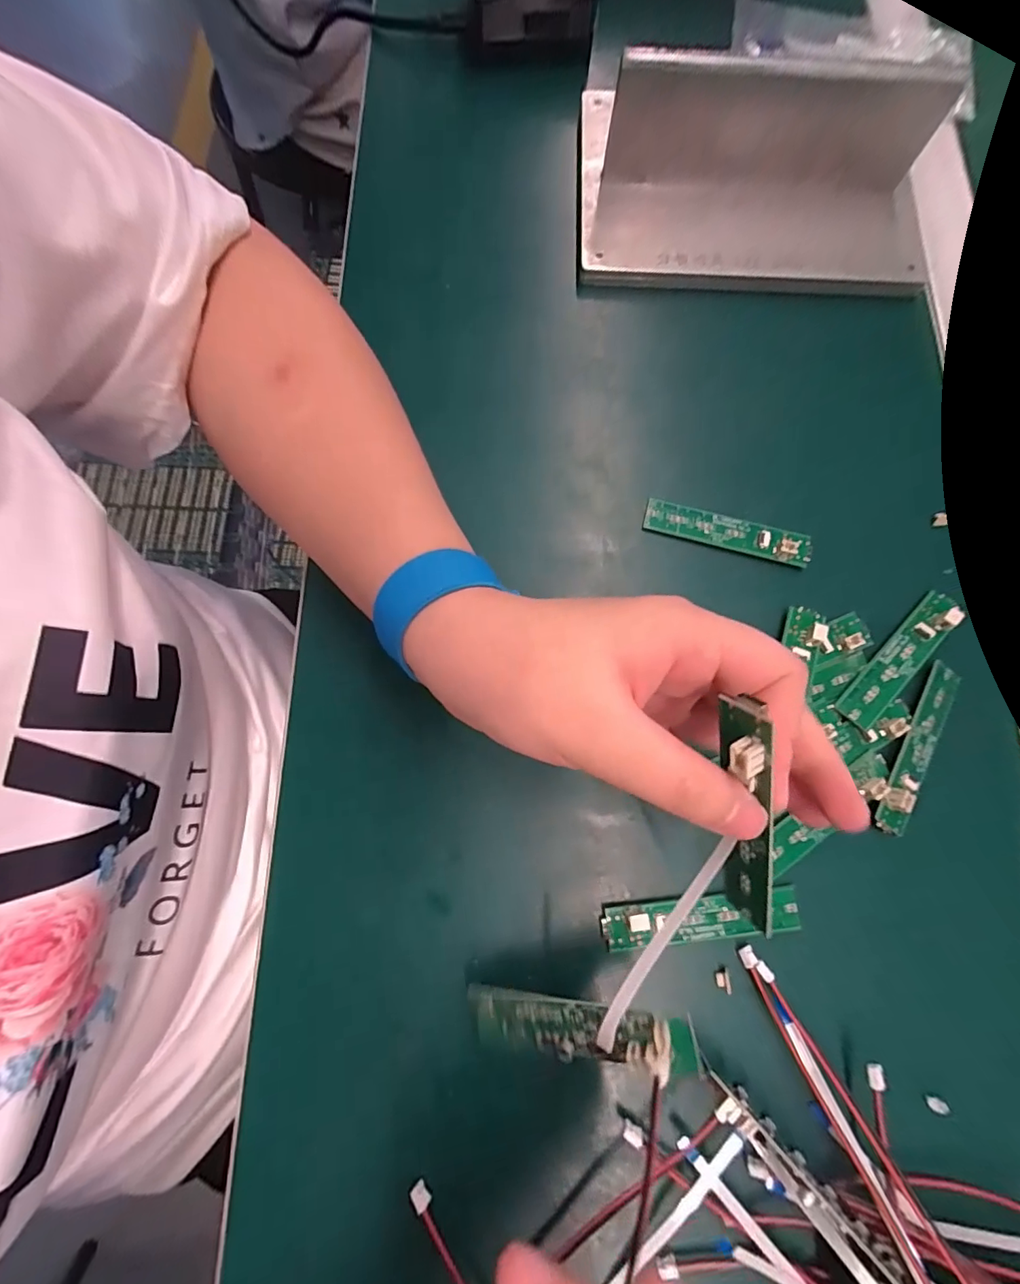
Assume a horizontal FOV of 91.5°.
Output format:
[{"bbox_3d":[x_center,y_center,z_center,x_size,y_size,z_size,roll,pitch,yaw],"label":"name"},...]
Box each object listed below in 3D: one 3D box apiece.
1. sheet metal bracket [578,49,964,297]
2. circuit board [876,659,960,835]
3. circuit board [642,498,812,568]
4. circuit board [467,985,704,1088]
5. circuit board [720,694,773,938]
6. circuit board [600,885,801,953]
[{"bbox_3d":[0.136,-0.249,0.267,0.191,0.059,0.089,3,76,-1],"label":"sheet metal bracket"},{"bbox_3d":[0.188,0.047,0.226,0.016,0.009,0.084,30,77,6],"label":"circuit board"},{"bbox_3d":[0.110,-0.057,0.251,0.083,0.008,0.017,16,81,6],"label":"circuit board"},{"bbox_3d":[0.023,0.139,0.178,0.082,0.012,0.020,-9,75,24],"label":"circuit board"},{"bbox_3d":[0.069,0.053,0.143,0.011,0.012,0.088,-16,116,-4],"label":"circuit board"},{"bbox_3d":[0.082,0.118,0.210,0.084,0.011,0.018,-4,76,-3],"label":"circuit board"}]

